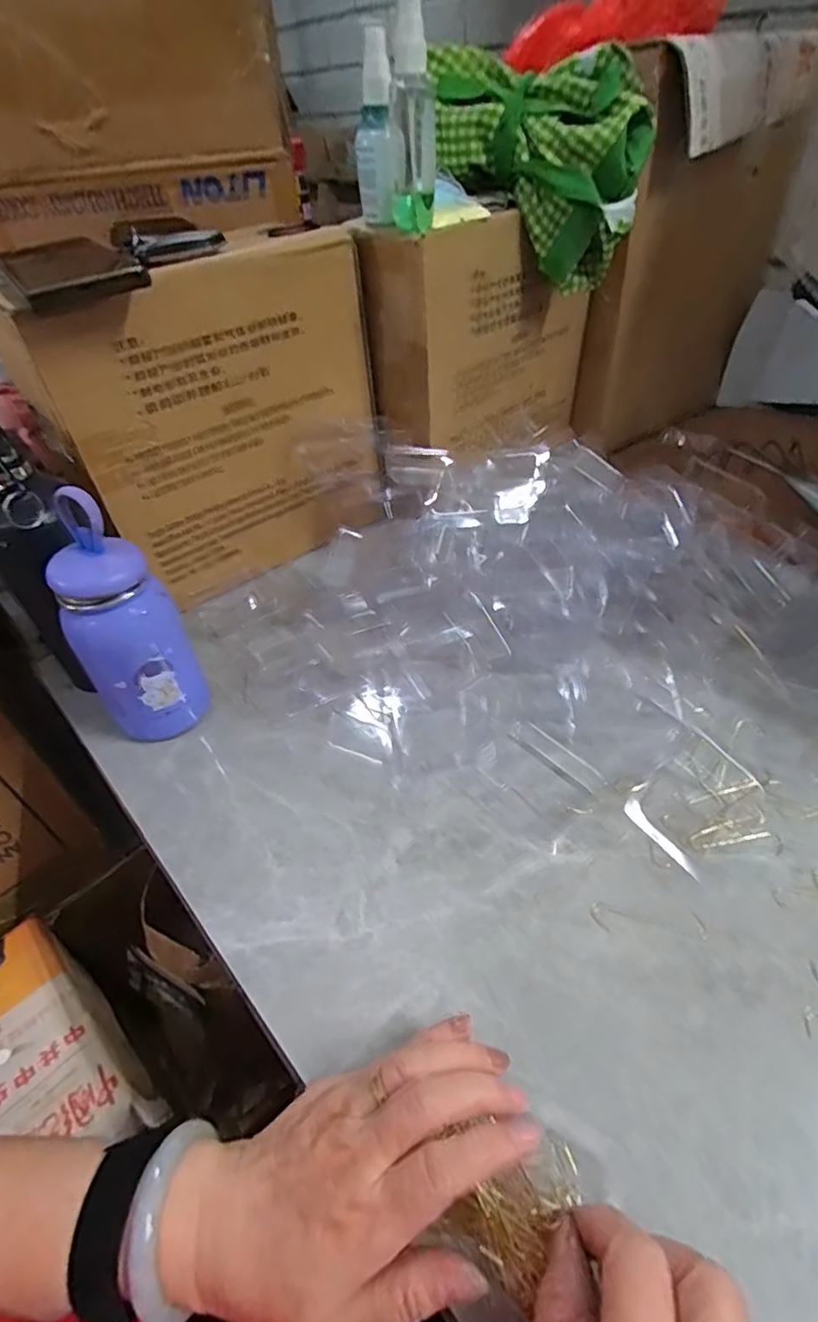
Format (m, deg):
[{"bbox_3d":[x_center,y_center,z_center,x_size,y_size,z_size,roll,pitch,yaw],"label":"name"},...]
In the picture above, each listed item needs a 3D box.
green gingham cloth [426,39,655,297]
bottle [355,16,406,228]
[{"bbox_3d":[0.116,-0.444,0.528,0.181,0.154,0.095,2,45,6],"label":"green gingham cloth"},{"bbox_3d":[-0.024,-0.421,0.462,0.040,0.114,0.046,-5,45,0],"label":"bottle"}]

